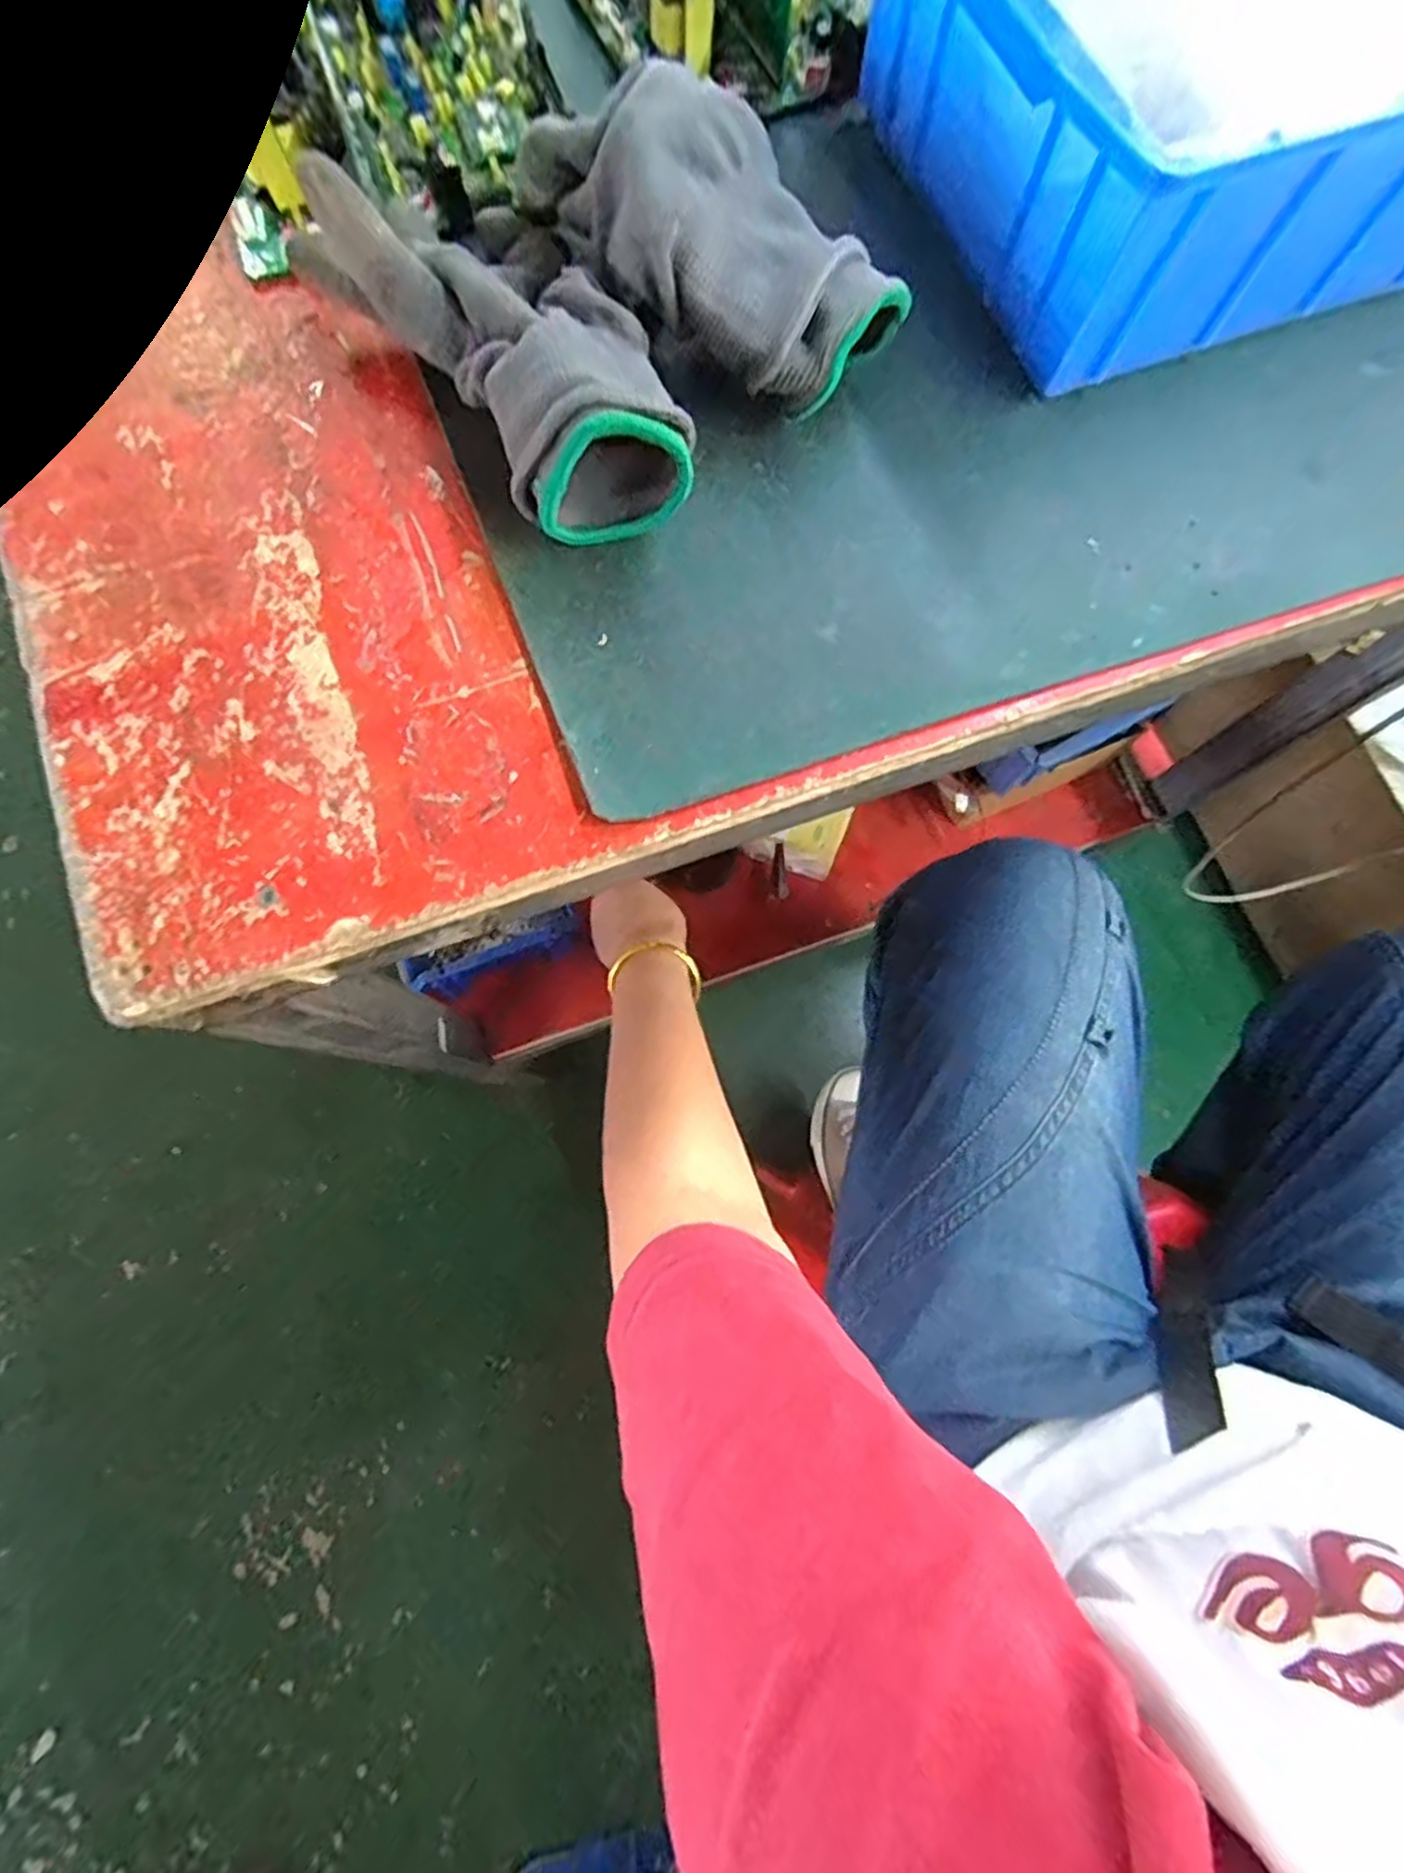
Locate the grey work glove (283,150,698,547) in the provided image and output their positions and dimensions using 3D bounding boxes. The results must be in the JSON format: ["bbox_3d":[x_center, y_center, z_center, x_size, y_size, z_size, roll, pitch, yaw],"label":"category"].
[{"bbox_3d":[-0.071,-0.235,0.284,0.087,0.055,0.193,-39,82,-9],"label":"grey work glove"}]

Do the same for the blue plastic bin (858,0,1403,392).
[{"bbox_3d":[0.233,-0.377,0.301,0.301,0.074,0.229,-29,80,-9],"label":"blue plastic bin"}]

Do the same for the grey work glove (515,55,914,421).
[{"bbox_3d":[0.005,-0.270,0.286,0.151,0.067,0.079,32,78,5],"label":"grey work glove"}]

